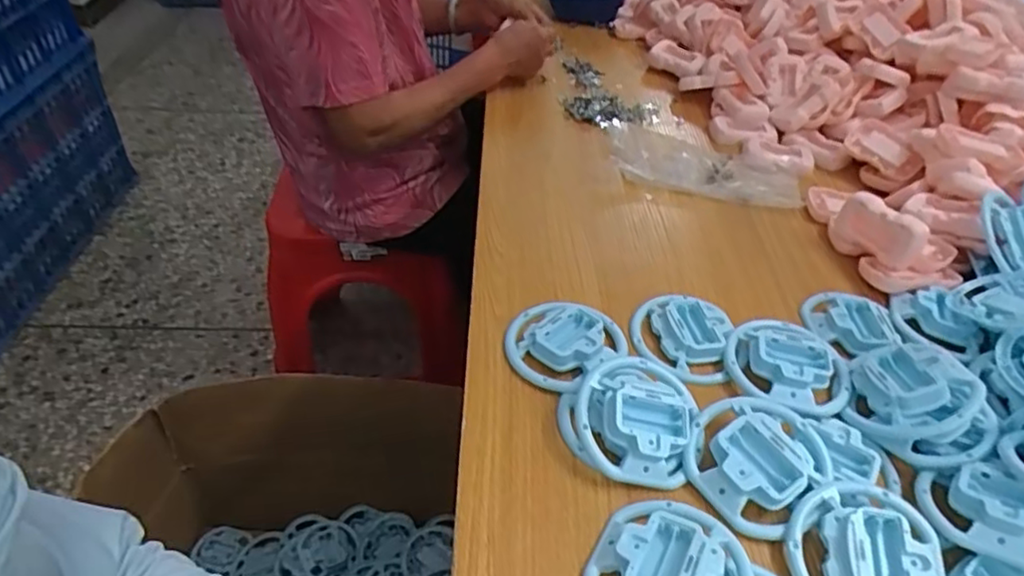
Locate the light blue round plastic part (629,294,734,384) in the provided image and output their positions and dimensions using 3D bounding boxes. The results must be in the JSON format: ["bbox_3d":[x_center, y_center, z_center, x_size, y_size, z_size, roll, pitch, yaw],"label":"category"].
[{"bbox_3d":[0.152,0.037,0.572,0.084,0.020,0.092,13,44,8],"label":"light blue round plastic part"}]

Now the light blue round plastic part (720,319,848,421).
[{"bbox_3d":[0.237,0.062,0.544,0.099,0.017,0.086,27,47,21],"label":"light blue round plastic part"}]

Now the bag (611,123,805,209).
[{"bbox_3d":[0.237,-0.156,0.789,0.232,0.024,0.112,13,44,8],"label":"bag"}]

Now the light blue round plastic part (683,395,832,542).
[{"bbox_3d":[0.181,0.122,0.471,0.099,0.029,0.090,3,43,-3],"label":"light blue round plastic part"}]

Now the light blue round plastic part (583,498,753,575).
[{"bbox_3d":[0.103,0.179,0.406,0.097,0.033,0.104,3,43,-3],"label":"light blue round plastic part"}]

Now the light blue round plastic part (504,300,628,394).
[{"bbox_3d":[0.047,0.046,0.549,0.102,0.027,0.093,3,43,-3],"label":"light blue round plastic part"}]

